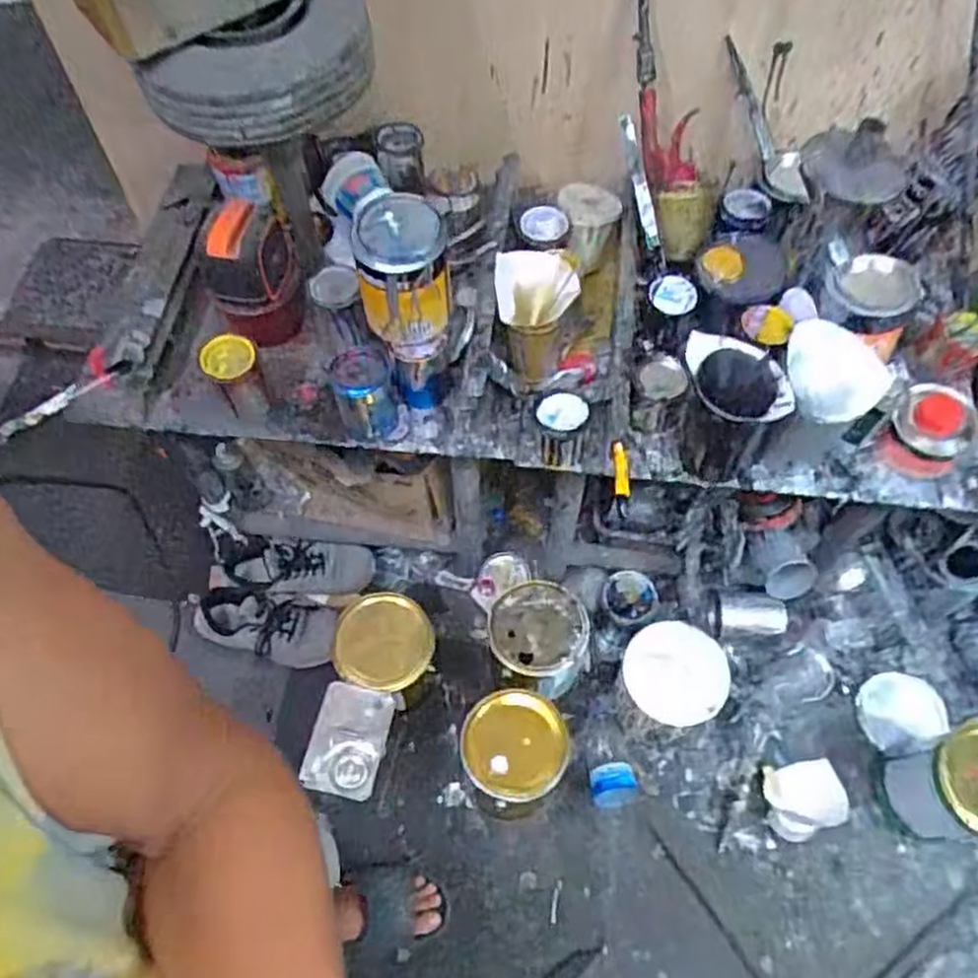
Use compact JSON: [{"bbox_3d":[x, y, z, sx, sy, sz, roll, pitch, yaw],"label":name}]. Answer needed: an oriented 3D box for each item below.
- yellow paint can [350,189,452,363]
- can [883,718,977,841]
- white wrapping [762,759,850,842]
[{"bbox_3d":[-0.102,-0.251,0.935,0.103,0.186,0.099,0,60,0],"label":"yellow paint can"},{"bbox_3d":[0.751,0.472,1.225,0.169,0.204,0.165,-22,63,-12],"label":"can"},{"bbox_3d":[0.506,0.502,1.251,0.103,0.106,0.107,-4,60,-2],"label":"white wrapping"}]

